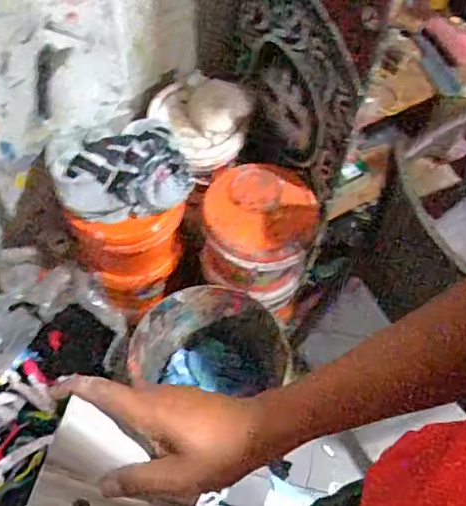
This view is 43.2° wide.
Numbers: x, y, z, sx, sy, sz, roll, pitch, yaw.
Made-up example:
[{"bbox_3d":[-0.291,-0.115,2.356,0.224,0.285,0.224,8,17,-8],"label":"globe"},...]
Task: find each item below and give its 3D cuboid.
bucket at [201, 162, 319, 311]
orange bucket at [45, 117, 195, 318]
[{"bbox_3d":[0.053,-0.041,1.201,0.204,0.208,0.209,2,59,-2],"label":"bucket"},{"bbox_3d":[-0.221,-0.080,1.236,0.231,0.394,0.259,-17,61,-13],"label":"orange bucket"}]

